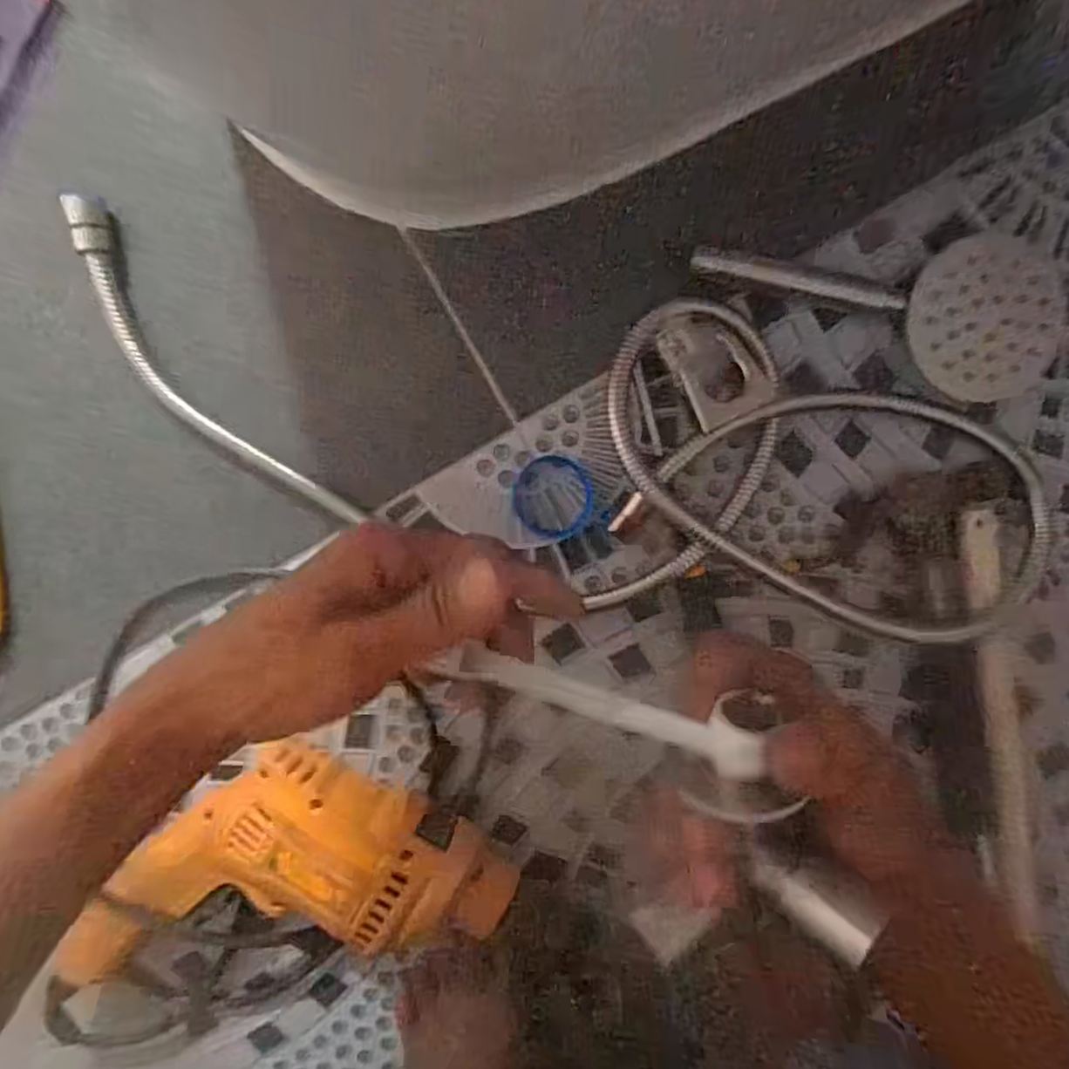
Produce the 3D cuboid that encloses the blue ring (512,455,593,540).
[{"bbox_3d":[0.011,-0.023,0.409,0.050,0.004,0.051,0,97,-1],"label":"blue ring"}]

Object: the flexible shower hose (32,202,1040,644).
[{"bbox_3d":[0.019,-0.054,0.387,0.580,0.029,0.183,9,96,-2],"label":"flexible shower hose"}]

